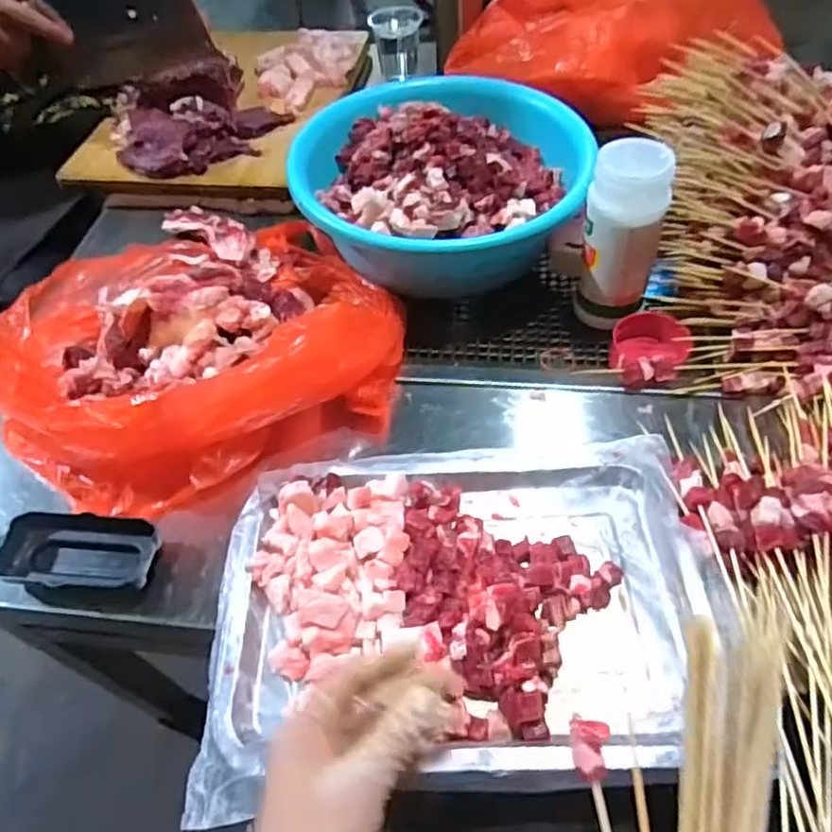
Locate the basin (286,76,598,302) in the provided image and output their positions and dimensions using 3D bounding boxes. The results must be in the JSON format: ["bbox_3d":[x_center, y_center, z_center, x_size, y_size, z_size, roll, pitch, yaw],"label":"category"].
[{"bbox_3d":[0.023,-0.247,0.648,0.267,0.105,0.267,-2,53,3],"label":"basin"}]

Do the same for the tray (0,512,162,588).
[{"bbox_3d":[-0.239,0.101,0.453,0.114,0.037,0.057,0,53,4],"label":"tray"}]

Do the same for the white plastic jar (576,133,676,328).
[{"bbox_3d":[0.175,-0.150,0.541,0.060,0.161,0.054,4,53,8],"label":"white plastic jar"}]

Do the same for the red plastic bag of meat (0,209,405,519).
[{"bbox_3d":[-0.190,-0.086,0.558,0.313,0.108,0.314,-22,54,-12],"label":"red plastic bag of meat"}]

